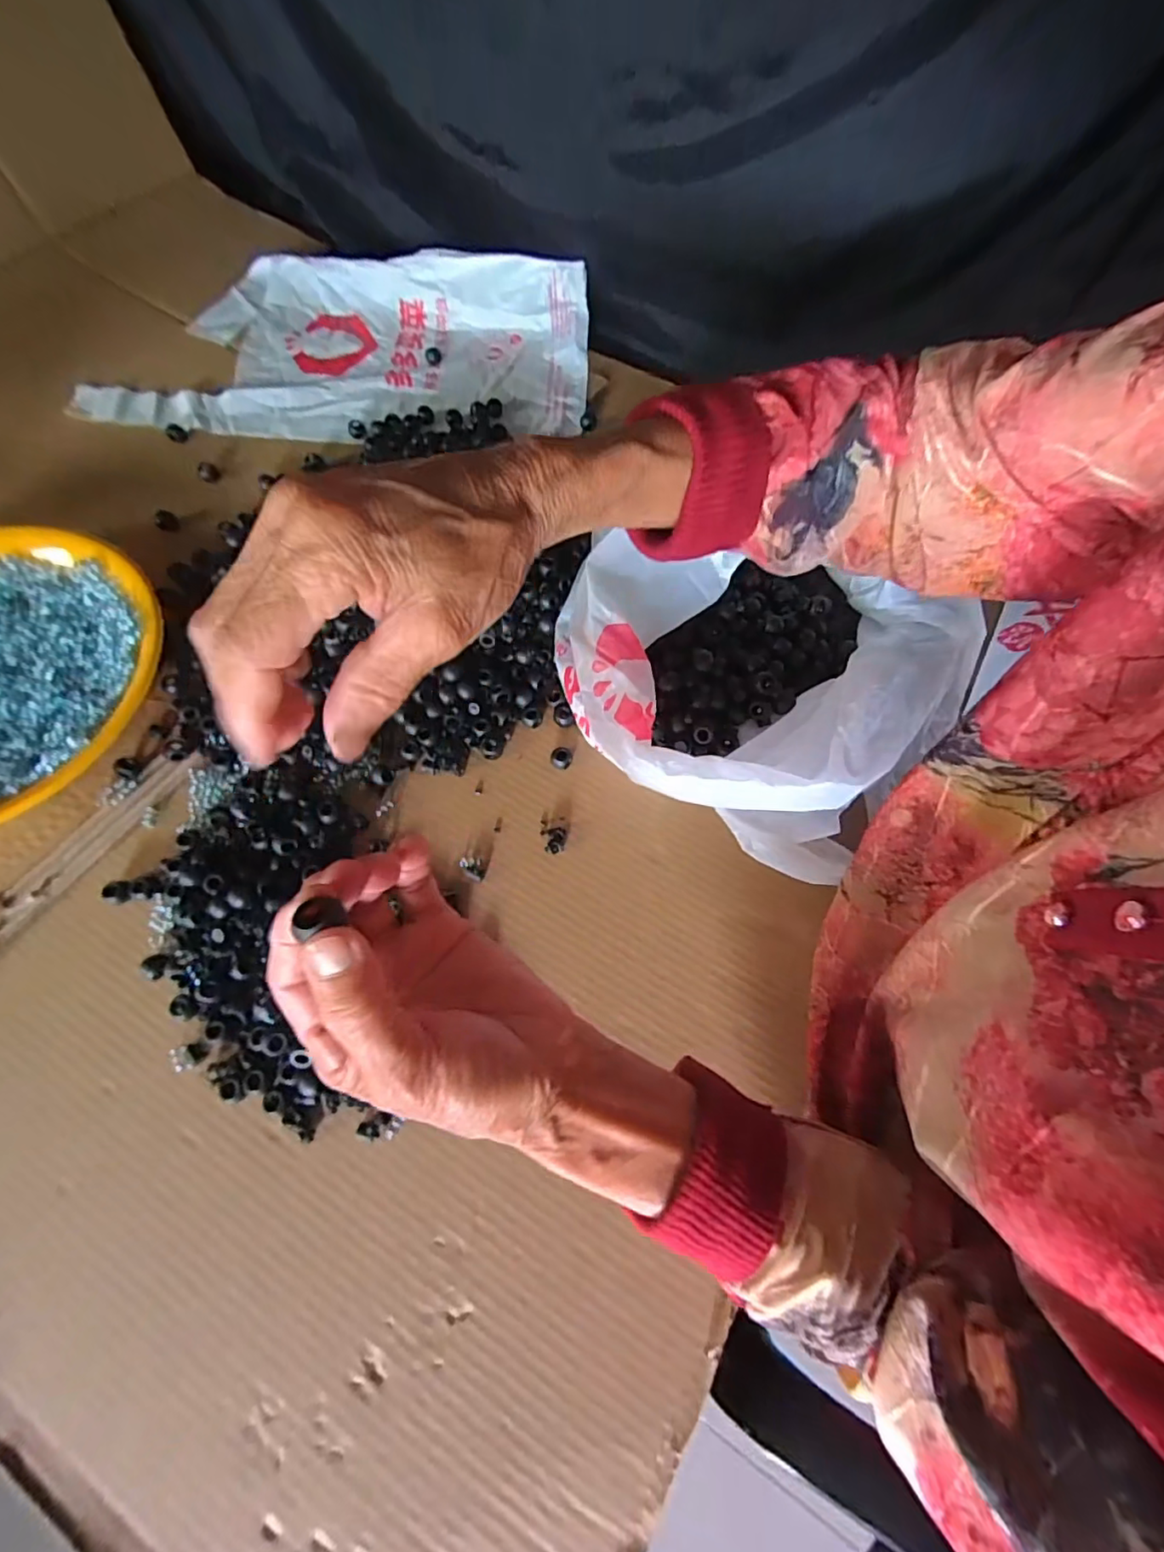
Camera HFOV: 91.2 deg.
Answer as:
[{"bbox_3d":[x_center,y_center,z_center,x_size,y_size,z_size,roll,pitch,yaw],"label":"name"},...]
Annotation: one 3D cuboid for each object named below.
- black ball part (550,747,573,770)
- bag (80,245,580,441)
[{"bbox_3d":[-0.015,-0.013,0.408,0.016,0.010,0.016,-1,66,-2],"label":"black ball part"},{"bbox_3d":[-0.231,-0.434,0.555,0.473,0.046,0.243,0,67,-3],"label":"bag"}]

